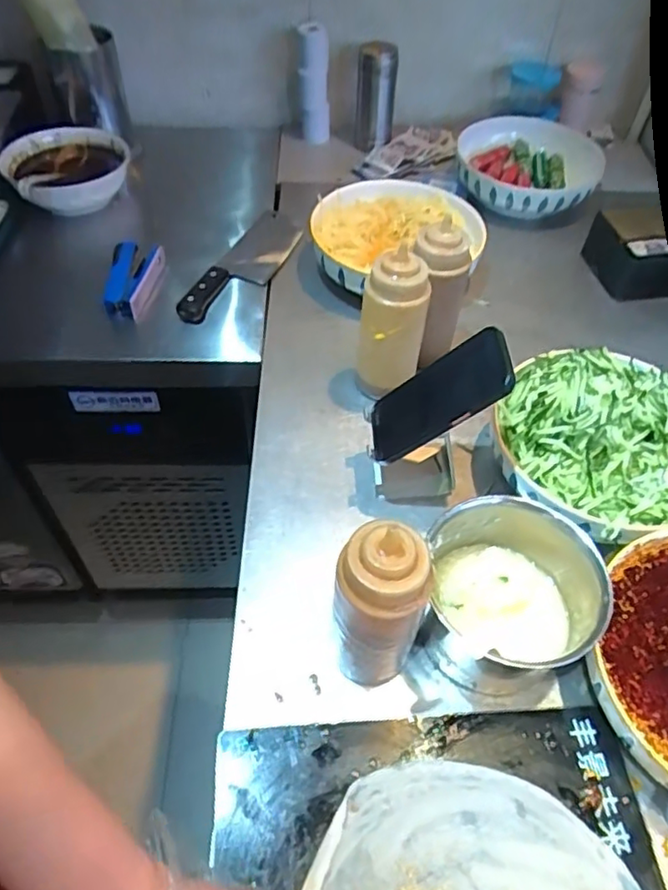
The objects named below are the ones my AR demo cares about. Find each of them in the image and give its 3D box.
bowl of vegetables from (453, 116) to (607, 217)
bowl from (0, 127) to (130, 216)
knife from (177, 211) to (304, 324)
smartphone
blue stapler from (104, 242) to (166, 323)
[{"bbox_3d":[0.312,-0.446,1.009,0.223,0.067,0.253,23,53,17],"label":"bowl of vegetables"},{"bbox_3d":[-0.397,-0.402,0.929,0.167,0.084,0.171,1,50,-1],"label":"bowl"},{"bbox_3d":[-0.118,-0.249,0.849,0.073,0.028,0.268,20,52,14],"label":"knife"},{"bbox_3d":[0.090,-0.042,0.560,0.013,0.148,0.074,31,42,-34],"label":"smartphone"},{"bbox_3d":[-0.255,-0.209,0.801,0.065,0.041,0.111,0,50,-2],"label":"blue stapler"}]

